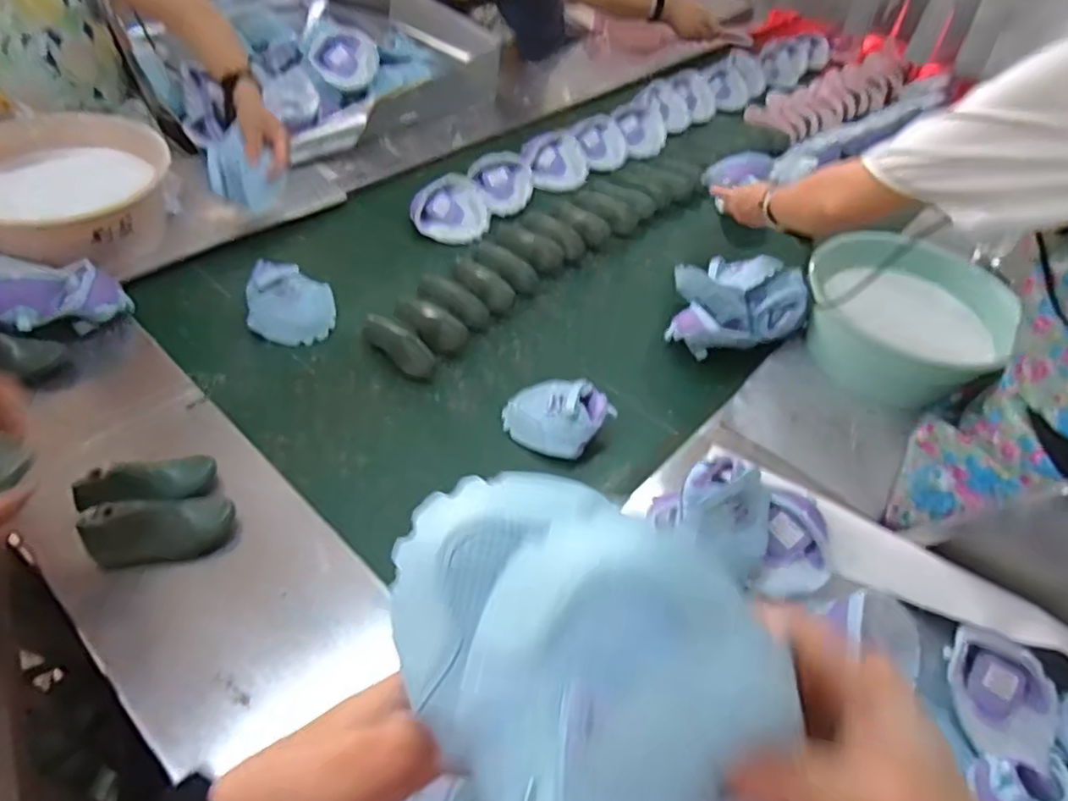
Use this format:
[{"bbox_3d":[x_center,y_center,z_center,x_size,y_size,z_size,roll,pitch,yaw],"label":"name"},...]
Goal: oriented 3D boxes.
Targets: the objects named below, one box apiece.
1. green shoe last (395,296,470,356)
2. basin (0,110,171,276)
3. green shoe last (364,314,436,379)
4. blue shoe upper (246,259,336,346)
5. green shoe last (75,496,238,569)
[{"bbox_3d":[-0.162,-0.115,0.995,0.133,0.044,0.049,36,55,22],"label":"green shoe last"},{"bbox_3d":[-0.701,-0.313,0.986,0.250,0.154,0.260,3,50,-4],"label":"basin"},{"bbox_3d":[-0.201,-0.086,0.973,0.138,0.048,0.045,35,55,21],"label":"green shoe last"},{"bbox_3d":[-0.366,-0.148,0.987,0.120,0.068,0.118,-8,51,-13],"label":"blue shoe upper"},{"bbox_3d":[-0.395,0.138,0.694,0.137,0.063,0.055,-9,52,-14],"label":"green shoe last"}]

